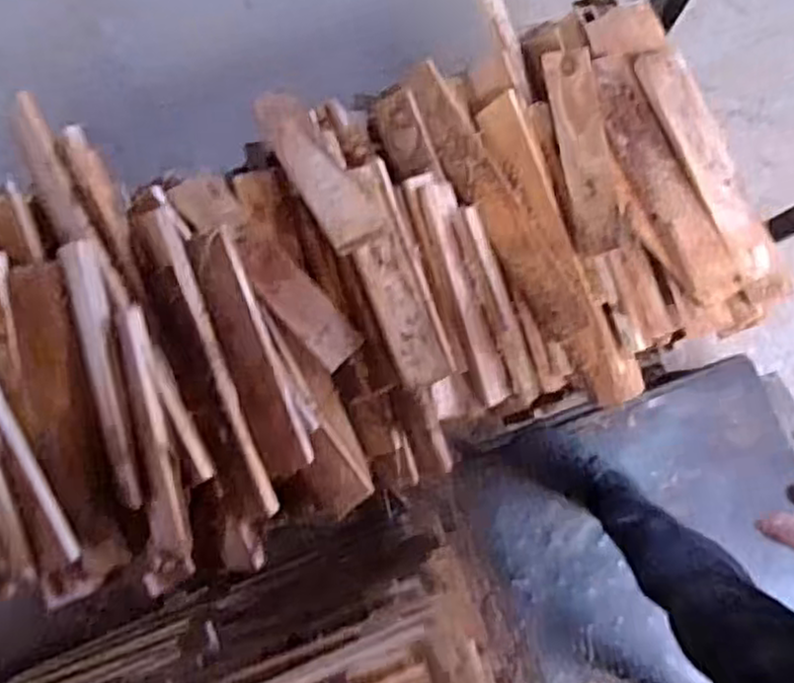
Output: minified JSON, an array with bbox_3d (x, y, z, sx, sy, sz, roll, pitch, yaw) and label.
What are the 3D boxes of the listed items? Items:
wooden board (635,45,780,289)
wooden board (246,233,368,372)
[{"bbox_3d":[0.440,-0.253,1.008,0.071,0.025,0.351,-22,84,0],"label":"wooden board"},{"bbox_3d":[-0.130,-0.053,0.959,0.066,0.021,0.199,-44,93,-13],"label":"wooden board"}]

